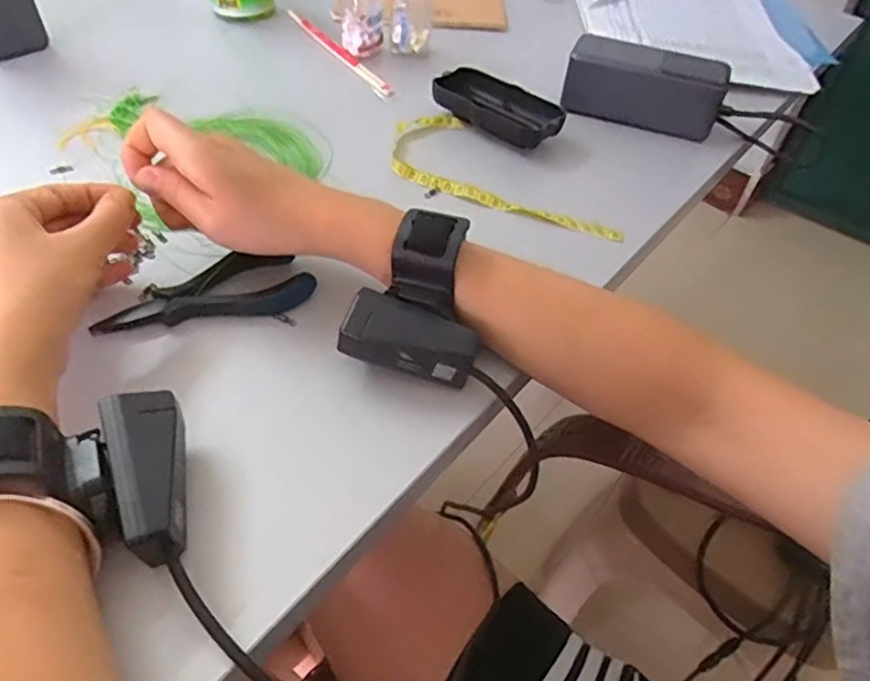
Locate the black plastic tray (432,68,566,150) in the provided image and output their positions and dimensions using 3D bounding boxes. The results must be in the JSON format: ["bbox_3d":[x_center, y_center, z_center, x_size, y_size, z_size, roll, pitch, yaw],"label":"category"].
[{"bbox_3d":[0.051,-0.190,0.508,0.111,0.023,0.047,30,51,20],"label":"black plastic tray"}]

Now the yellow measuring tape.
[{"bbox_3d":[0.055,-0.128,0.475,0.191,0.016,0.089,21,49,12],"label":"yellow measuring tape"}]

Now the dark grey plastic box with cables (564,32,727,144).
[{"bbox_3d":[0.173,-0.211,0.517,0.126,0.056,0.040,21,49,12],"label":"dark grey plastic box with cables"}]

